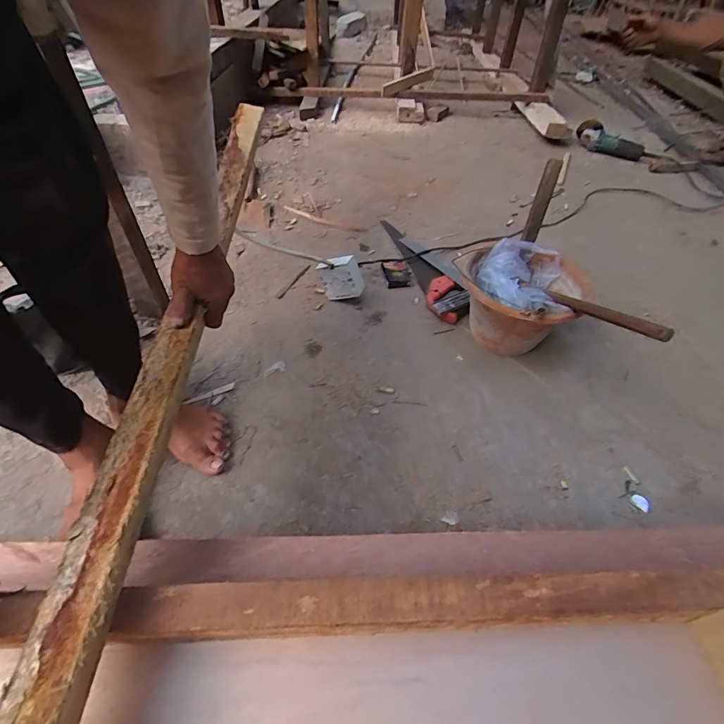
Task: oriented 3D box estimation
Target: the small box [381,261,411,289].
[{"bbox_3d":[0.090,-0.233,1.067,0.065,0.021,0.101,-5,48,-8],"label":"small box"}]

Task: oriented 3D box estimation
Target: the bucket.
[{"bbox_3d":[0.327,-0.122,0.871,0.227,0.204,0.241,2,47,-2],"label":"bucket"}]

